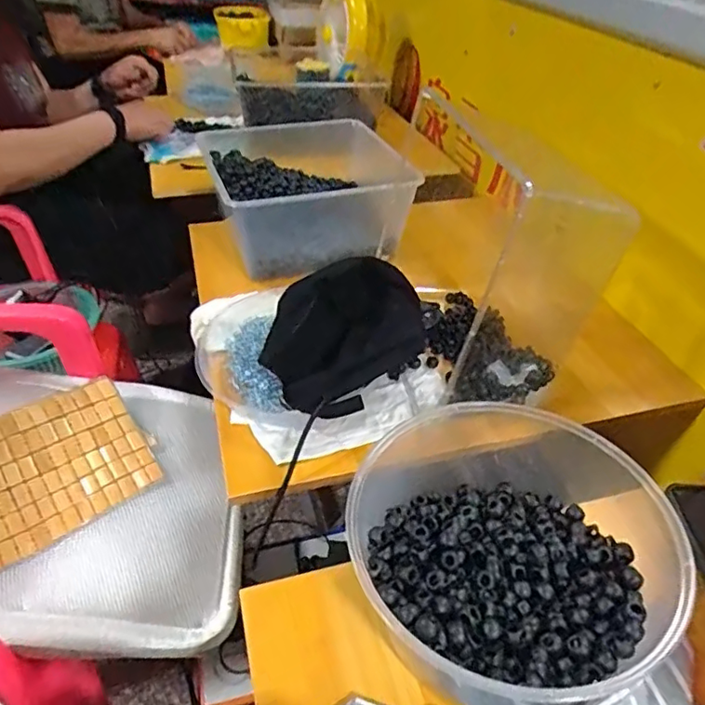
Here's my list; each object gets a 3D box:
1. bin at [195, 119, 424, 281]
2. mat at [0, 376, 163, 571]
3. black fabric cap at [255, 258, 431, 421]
[{"bbox_3d":[-0.085,-0.263,0.953,0.277,0.148,0.334,-11,42,-17],"label":"bin"},{"bbox_3d":[-0.435,0.160,0.689,0.359,0.056,0.188,-22,69,-37],"label":"mat"},{"bbox_3d":[-0.011,-0.021,0.619,0.173,0.045,0.137,-39,83,-8],"label":"black fabric cap"}]

